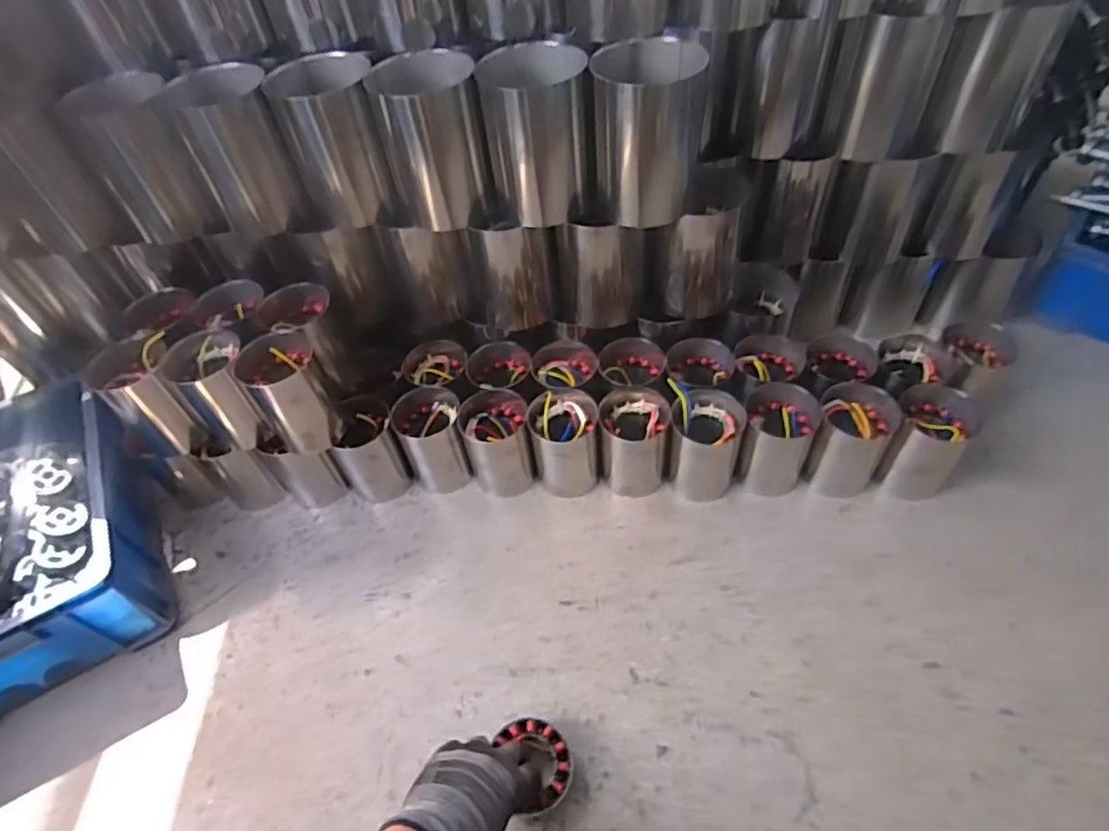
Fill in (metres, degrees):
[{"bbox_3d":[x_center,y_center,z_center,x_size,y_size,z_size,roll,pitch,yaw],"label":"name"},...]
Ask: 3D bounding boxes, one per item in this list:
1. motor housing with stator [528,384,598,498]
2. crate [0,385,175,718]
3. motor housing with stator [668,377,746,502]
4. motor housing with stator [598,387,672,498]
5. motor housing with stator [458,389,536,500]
[{"bbox_3d":[0.016,0.036,0.850,0.088,0.127,0.089,-3,50,4],"label":"motor housing with stator"},{"bbox_3d":[-0.702,0.160,0.815,0.318,0.152,0.405,-28,53,-16],"label":"crate"},{"bbox_3d":[0.193,0.039,0.825,0.097,0.123,0.091,10,52,14],"label":"motor housing with stator"},{"bbox_3d":[0.108,0.037,0.846,0.089,0.117,0.098,5,51,10],"label":"motor housing with stator"},{"bbox_3d":[-0.075,0.036,0.863,0.088,0.112,0.100,-10,50,-2],"label":"motor housing with stator"}]

